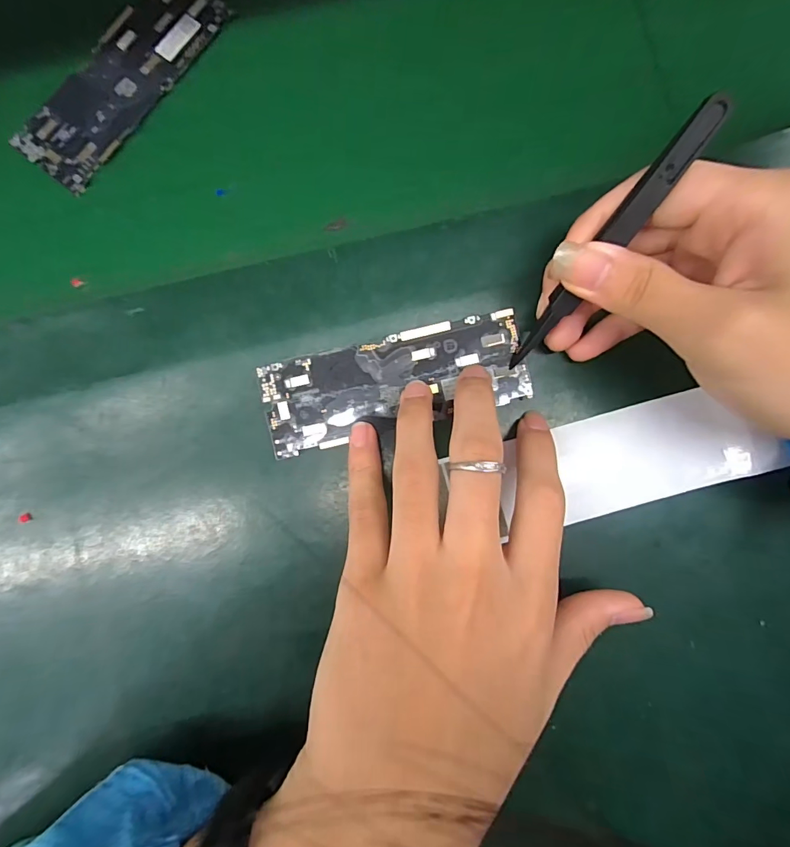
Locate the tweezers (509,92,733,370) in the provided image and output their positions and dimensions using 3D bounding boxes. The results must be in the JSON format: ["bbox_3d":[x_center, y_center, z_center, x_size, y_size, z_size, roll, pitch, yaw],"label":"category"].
[{"bbox_3d":[0.081,-0.067,0.172,0.010,0.009,0.112,33,124,1],"label":"tweezers"}]

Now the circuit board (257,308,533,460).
[{"bbox_3d":[0.000,-0.020,0.206,0.123,0.004,0.044,-16,88,-1],"label":"circuit board"}]

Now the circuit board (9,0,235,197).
[{"bbox_3d":[-0.138,-0.176,0.221,0.042,0.004,0.122,38,86,-1],"label":"circuit board"}]

